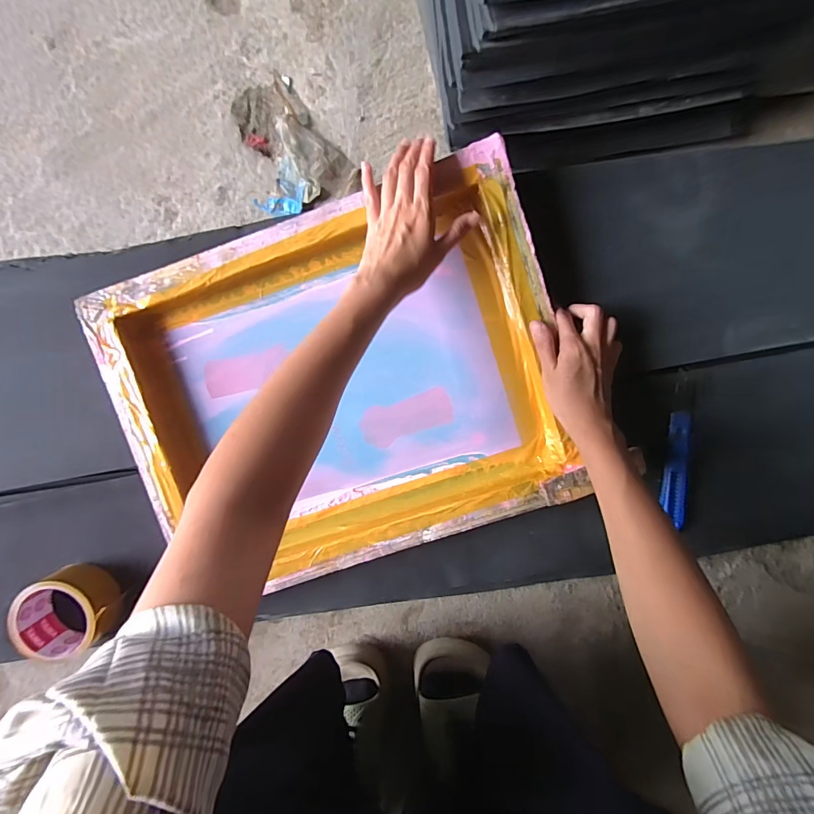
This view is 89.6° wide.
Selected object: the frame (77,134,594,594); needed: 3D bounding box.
[{"bbox_3d":[-0.068,-0.013,0.435,0.453,0.050,0.364,-19,92,2],"label":"frame"}]

